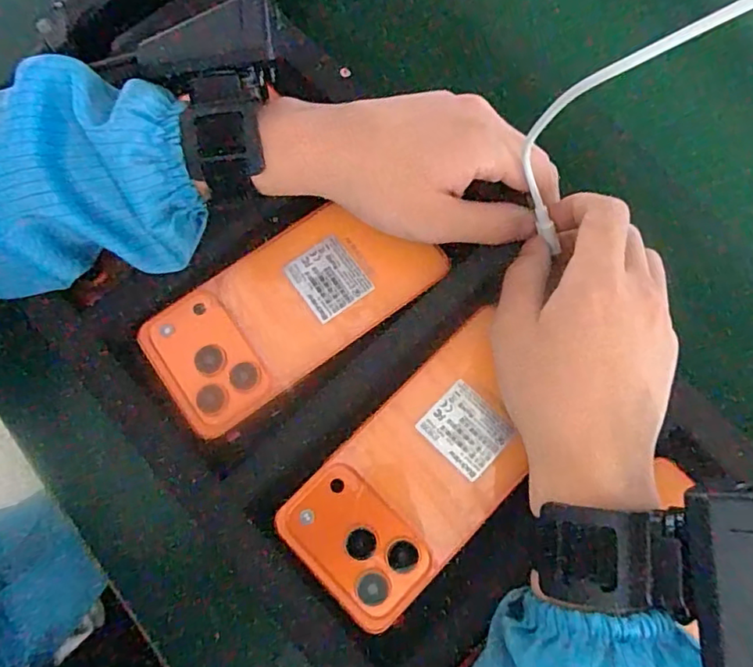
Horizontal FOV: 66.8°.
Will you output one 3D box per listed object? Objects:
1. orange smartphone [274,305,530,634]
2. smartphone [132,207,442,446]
[{"bbox_3d":[0.024,0.069,0.285,0.144,0.012,0.074,-43,78,-12],"label":"orange smartphone"},{"bbox_3d":[-0.046,-0.015,0.310,0.154,0.010,0.074,-34,76,-10],"label":"smartphone"}]

